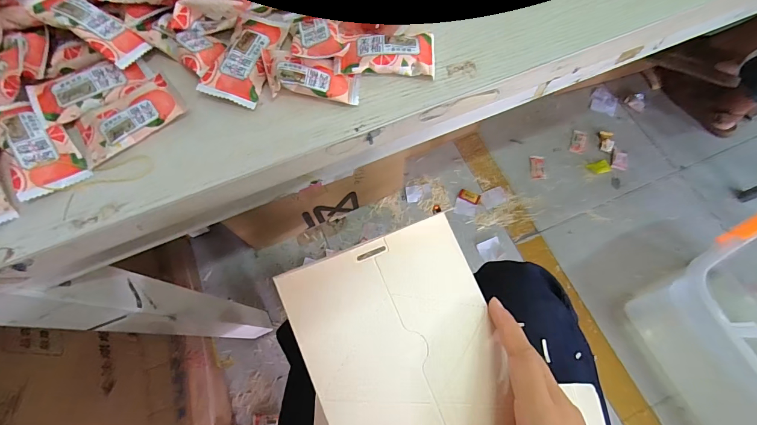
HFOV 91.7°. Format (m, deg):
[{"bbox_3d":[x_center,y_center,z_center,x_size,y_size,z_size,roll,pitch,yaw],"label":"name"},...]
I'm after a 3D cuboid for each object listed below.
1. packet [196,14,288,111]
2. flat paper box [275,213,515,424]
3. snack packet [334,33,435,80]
[{"bbox_3d":[-0.093,-0.112,0.262,0.038,0.011,0.074,18,70,8],"label":"packet"},{"bbox_3d":[0.028,0.108,0.233,0.123,0.011,0.188,-19,82,-22],"label":"flat paper box"},{"bbox_3d":[0.005,-0.113,0.264,0.071,0.015,0.034,-2,69,0],"label":"snack packet"}]

